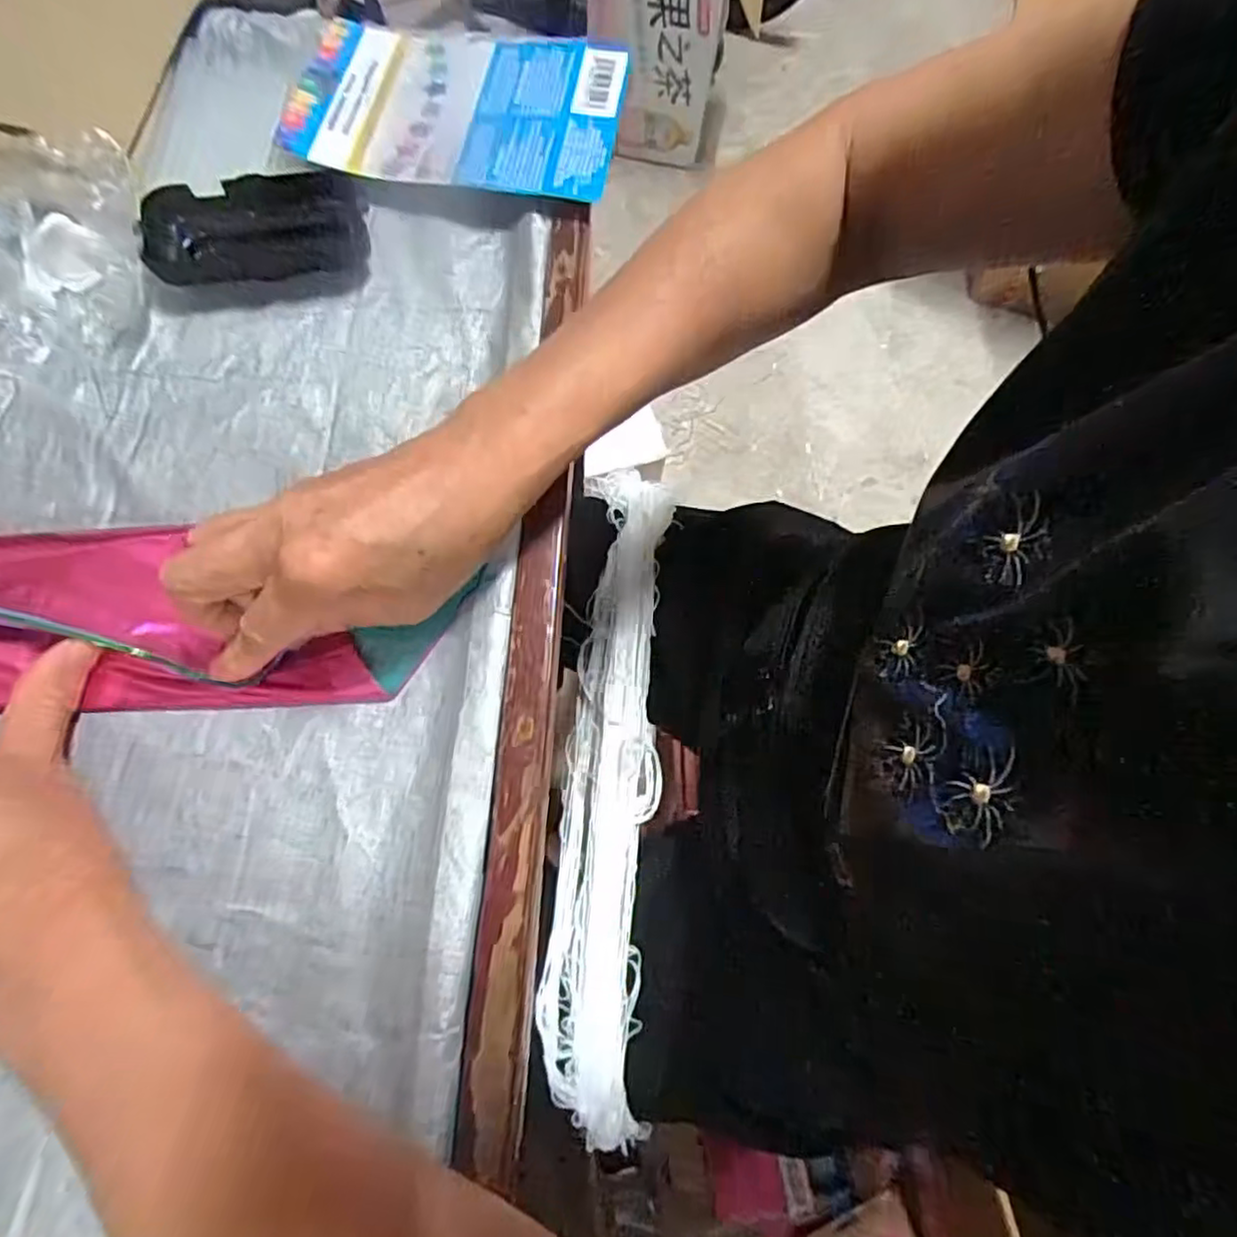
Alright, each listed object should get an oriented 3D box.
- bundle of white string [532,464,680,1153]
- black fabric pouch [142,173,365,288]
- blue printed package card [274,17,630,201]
[{"bbox_3d":[-0.004,0.094,0.480,0.064,0.044,0.451,5,70,-4],"label":"bundle of white string"},{"bbox_3d":[-0.190,-0.206,0.366,0.106,0.028,0.047,-12,71,-5],"label":"black fabric pouch"},{"bbox_3d":[-0.092,-0.292,0.390,0.180,0.011,0.110,8,74,3],"label":"blue printed package card"}]

